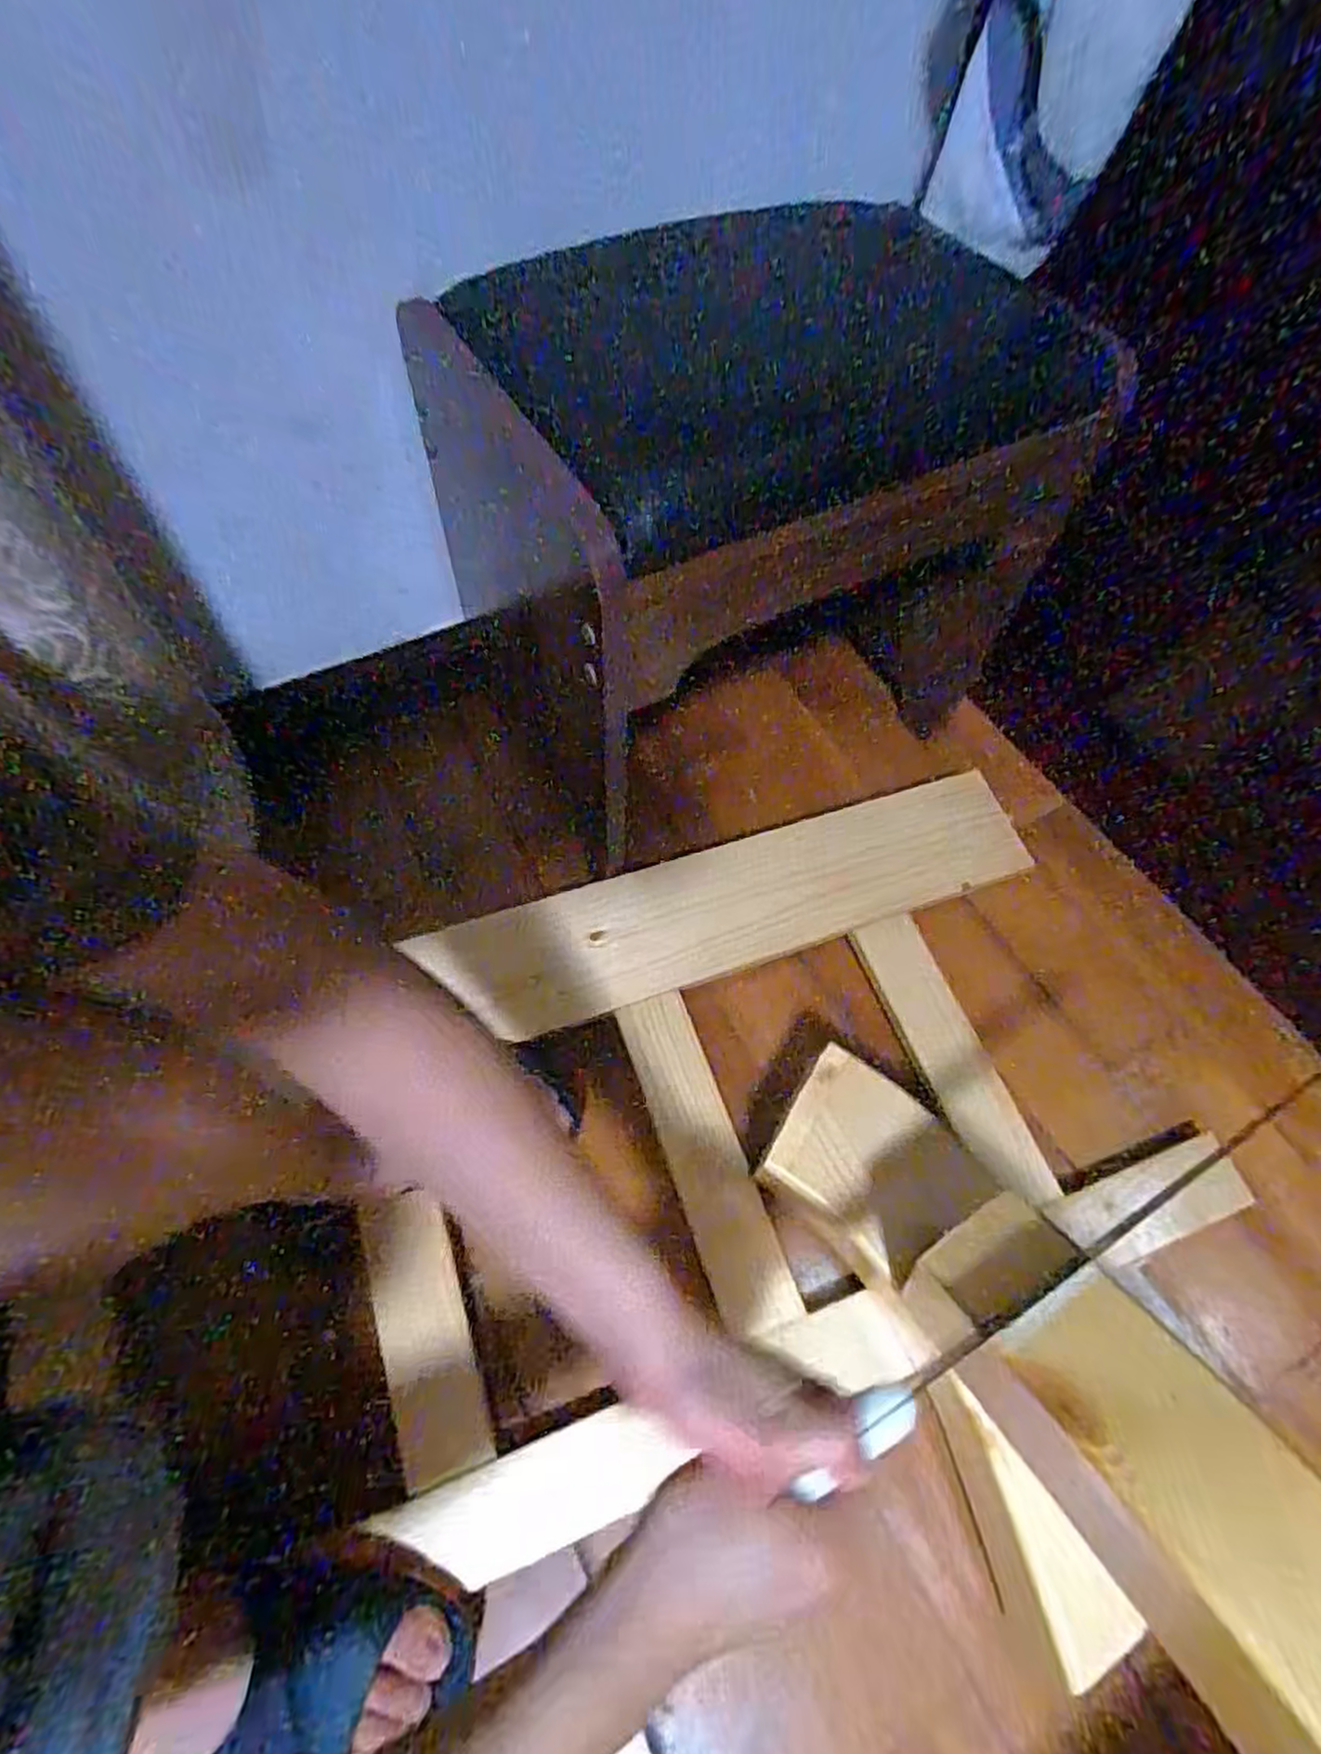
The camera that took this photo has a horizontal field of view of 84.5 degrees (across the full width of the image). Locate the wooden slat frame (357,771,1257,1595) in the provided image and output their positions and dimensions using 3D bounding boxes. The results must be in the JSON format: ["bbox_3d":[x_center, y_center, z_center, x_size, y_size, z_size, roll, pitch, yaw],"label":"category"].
[{"bbox_3d":[0.083,0.164,0.574,0.624,0.031,0.417,-16,63,-12],"label":"wooden slat frame"}]

